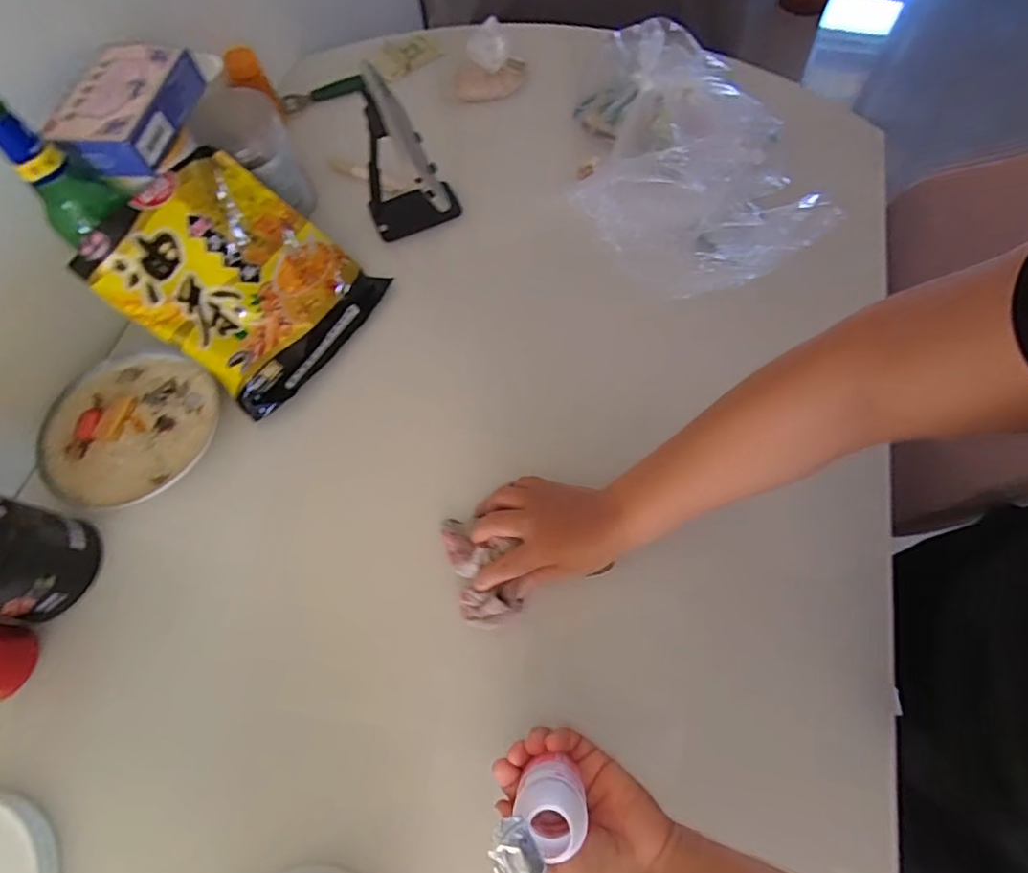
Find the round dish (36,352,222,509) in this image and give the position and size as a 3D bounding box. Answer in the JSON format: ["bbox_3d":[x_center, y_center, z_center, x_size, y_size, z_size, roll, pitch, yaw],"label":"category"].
[{"bbox_3d":[-0.389,-0.011,0.540,0.164,0.012,0.166,-1,66,2],"label":"round dish"}]

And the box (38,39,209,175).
[{"bbox_3d":[-0.364,-0.312,0.503,0.095,0.037,0.147,3,66,3],"label":"box"}]

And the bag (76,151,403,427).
[{"bbox_3d":[-0.279,-0.167,0.559,0.227,0.044,0.207,45,65,-22],"label":"bag"}]

